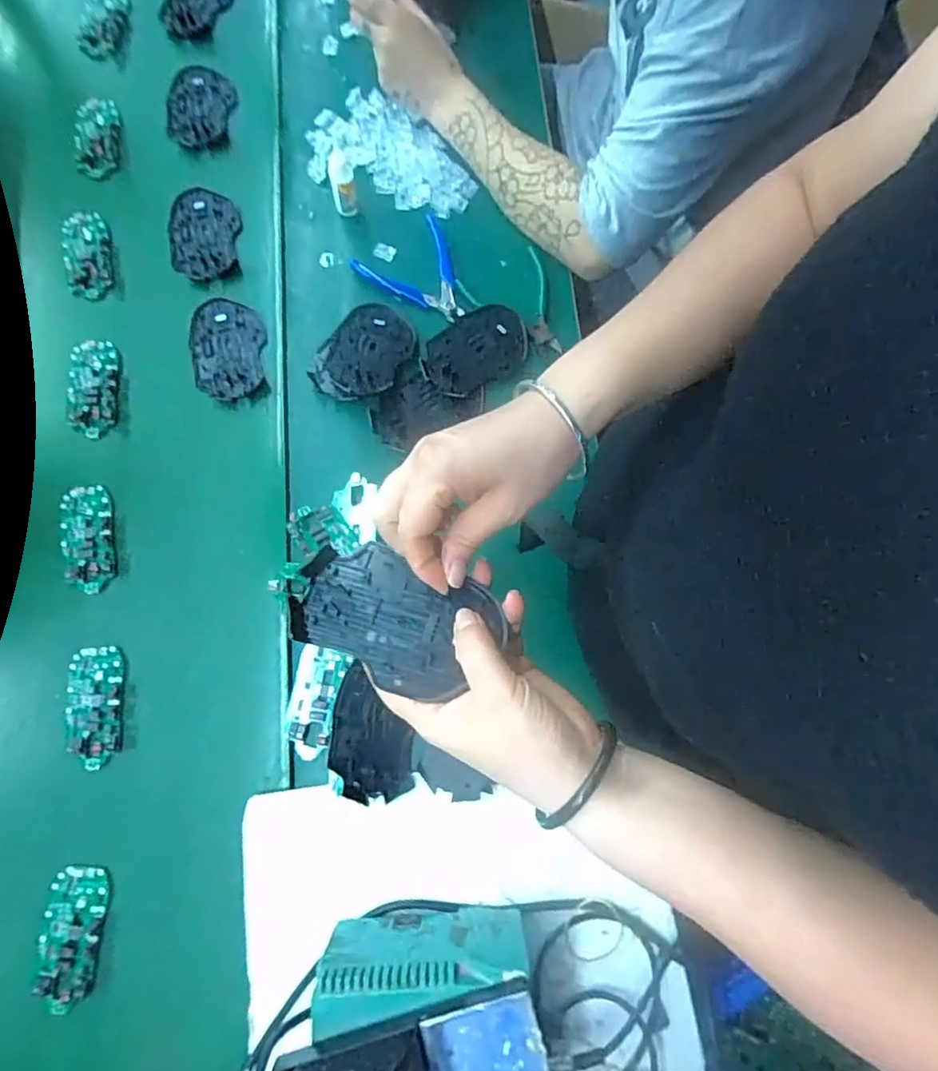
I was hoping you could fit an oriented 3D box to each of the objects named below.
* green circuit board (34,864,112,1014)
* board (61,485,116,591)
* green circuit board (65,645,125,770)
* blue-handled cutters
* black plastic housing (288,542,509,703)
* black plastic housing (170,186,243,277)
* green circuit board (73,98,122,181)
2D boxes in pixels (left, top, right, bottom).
[{"bbox_3d":[-0.310,0.310,0.447,0.046,0.017,0.092,-4,76,-2],"label":"green circuit board"},{"bbox_3d":[-0.347,0.002,0.524,0.044,0.009,0.098,-14,76,-4],"label":"board"},{"bbox_3d":[-0.319,0.145,0.491,0.046,0.006,0.097,-8,76,-3],"label":"green circuit board"},{"bbox_3d":[-0.046,-0.267,0.589,0.106,0.009,0.113,-38,79,-9],"label":"blue-handled cutters"},{"bbox_3d":[-0.042,0.045,0.319,0.109,0.015,0.067,22,76,5],"label":"black plastic housing"},{"bbox_3d":[-0.280,-0.318,0.608,0.071,0.007,0.104,-1,76,-1],"label":"black plastic housing"},{"bbox_3d":[-0.409,-0.438,0.634,0.049,0.004,0.100,-8,76,-3],"label":"green circuit board"}]

